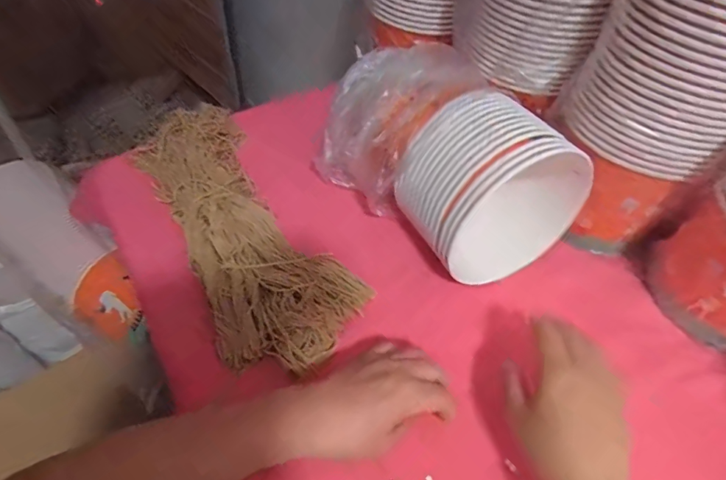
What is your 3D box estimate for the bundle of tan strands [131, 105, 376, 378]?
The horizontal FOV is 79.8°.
[{"bbox_3d":[-0.145,-0.026,0.491,0.149,0.058,0.395,-26,55,-25],"label":"bundle of tan strands"}]

